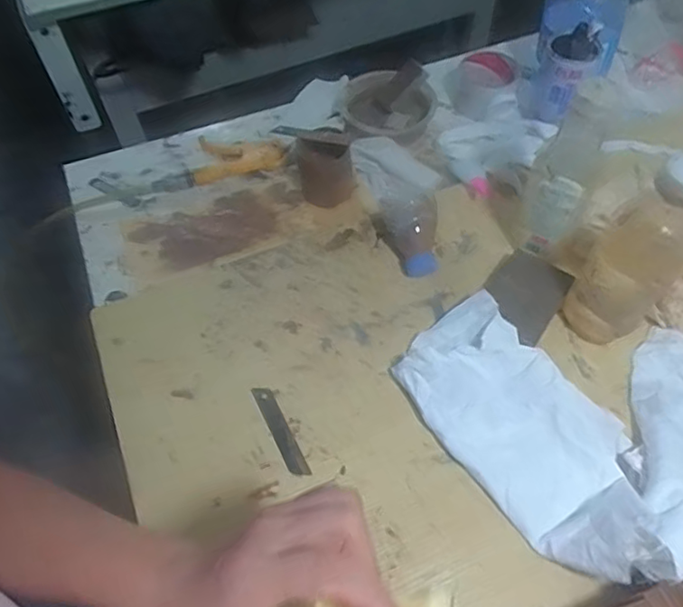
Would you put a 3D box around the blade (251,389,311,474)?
[{"bbox_3d":[-0.058,0.120,0.560,0.017,0.004,0.095,-25,61,-12],"label":"blade"}]

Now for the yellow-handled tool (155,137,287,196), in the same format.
[{"bbox_3d":[-0.159,-0.182,0.754,0.162,0.023,0.067,-15,58,-8],"label":"yellow-handled tool"}]

